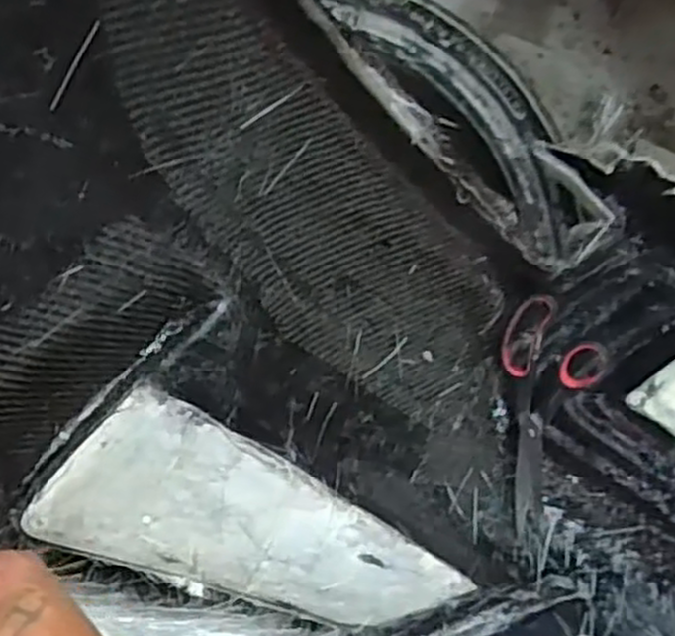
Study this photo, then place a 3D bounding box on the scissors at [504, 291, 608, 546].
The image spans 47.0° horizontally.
[{"bbox_3d":[0.191,0.091,0.677,0.079,0.027,0.228,3,113,30],"label":"scissors"}]

